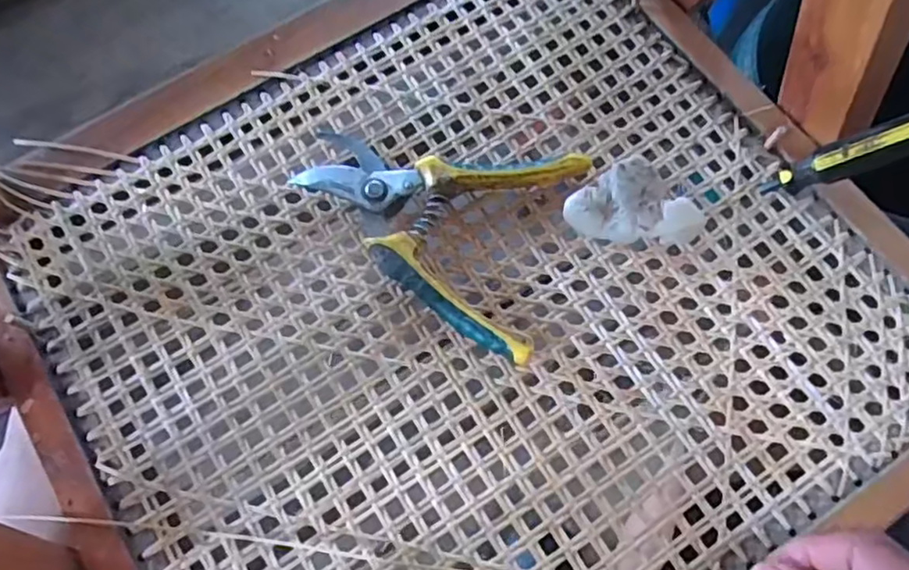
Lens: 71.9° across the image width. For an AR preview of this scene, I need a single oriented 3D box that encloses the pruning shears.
[{"bbox_3d":[-0.018,-0.043,0.390,0.170,0.020,0.133,19,74,6],"label":"pruning shears"}]

